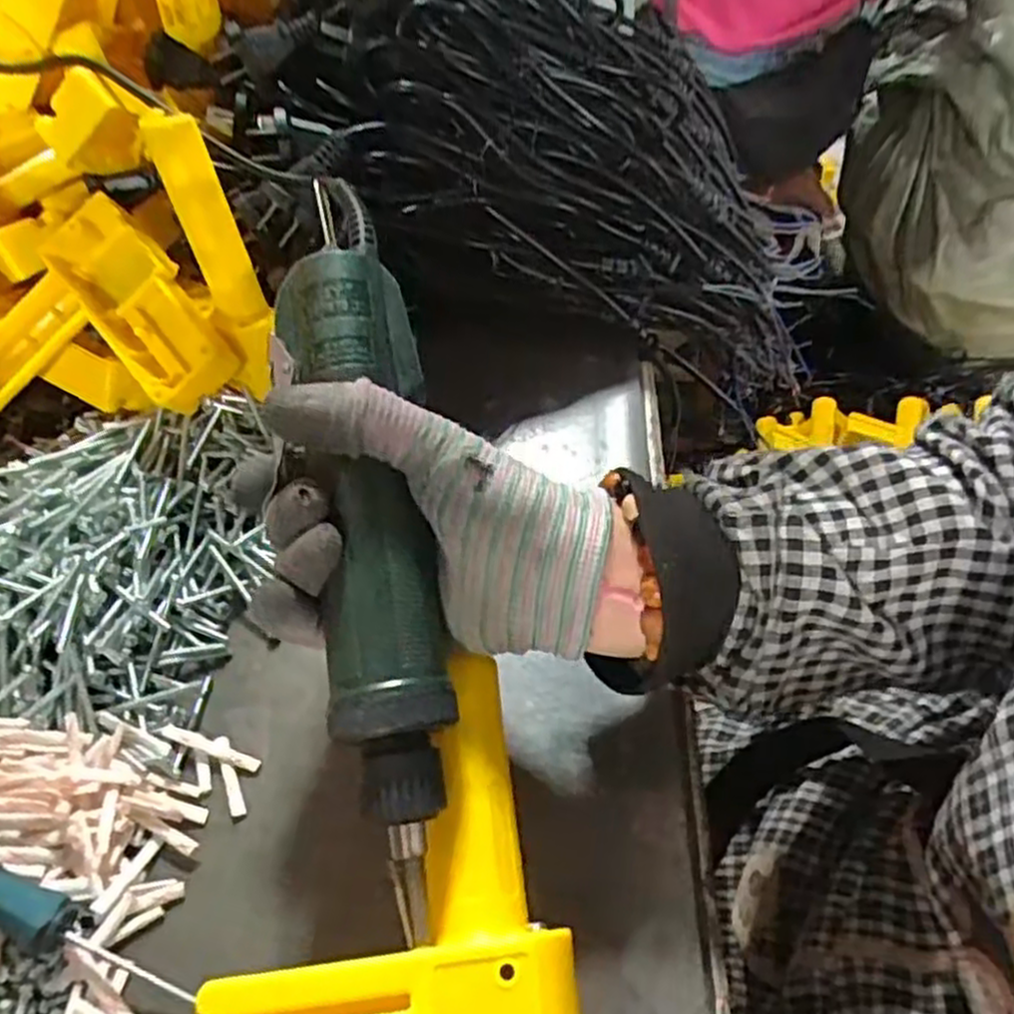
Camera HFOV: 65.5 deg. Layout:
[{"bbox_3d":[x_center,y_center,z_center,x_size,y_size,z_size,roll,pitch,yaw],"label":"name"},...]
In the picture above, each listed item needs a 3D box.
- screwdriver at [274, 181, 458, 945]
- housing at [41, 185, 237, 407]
[{"bbox_3d":[-0.052,-0.010,0.286,0.045,0.031,0.287,-8,70,-6],"label":"screwdriver"},{"bbox_3d":[-0.192,-0.107,0.411,0.123,0.034,0.049,46,107,7],"label":"housing"}]

